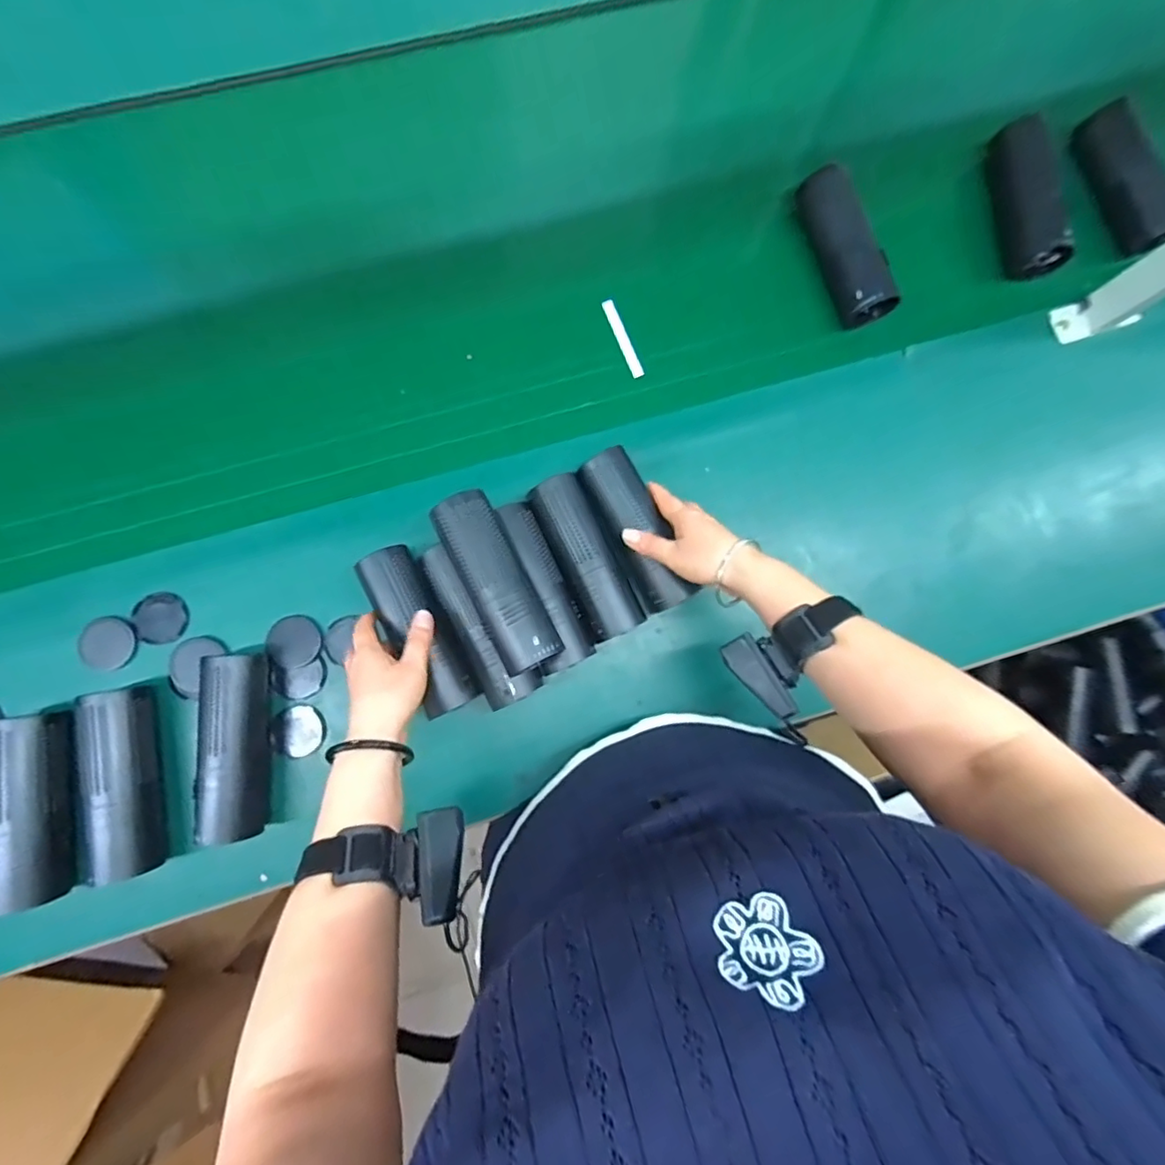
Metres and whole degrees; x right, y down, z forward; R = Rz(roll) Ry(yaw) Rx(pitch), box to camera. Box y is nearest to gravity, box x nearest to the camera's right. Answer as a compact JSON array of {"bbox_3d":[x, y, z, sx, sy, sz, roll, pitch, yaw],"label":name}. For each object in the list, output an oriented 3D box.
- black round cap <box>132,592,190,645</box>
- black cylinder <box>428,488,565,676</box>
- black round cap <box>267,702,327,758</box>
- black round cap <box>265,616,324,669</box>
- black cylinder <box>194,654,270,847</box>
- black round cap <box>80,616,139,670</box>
[{"bbox_3d":[-0.414,0.036,0.563,0.048,0.015,0.048,0,84,-2],"label":"black round cap"},{"bbox_3d":[-0.076,-0.001,0.517,0.052,0.062,0.163,-28,85,-5],"label":"black cylinder"},{"bbox_3d":[-0.275,0.144,0.557,0.051,0.014,0.049,0,84,-2],"label":"black round cap"},{"bbox_3d":[-0.284,0.058,0.565,0.049,0.012,0.051,0,84,-2],"label":"black round cap"},{"bbox_3d":[-0.320,0.150,0.528,0.051,0.059,0.164,-5,84,-2],"label":"black cylinder"},{"bbox_3d":[-0.460,0.060,0.554,0.052,0.010,0.051,-11,78,-2],"label":"black round cap"}]

